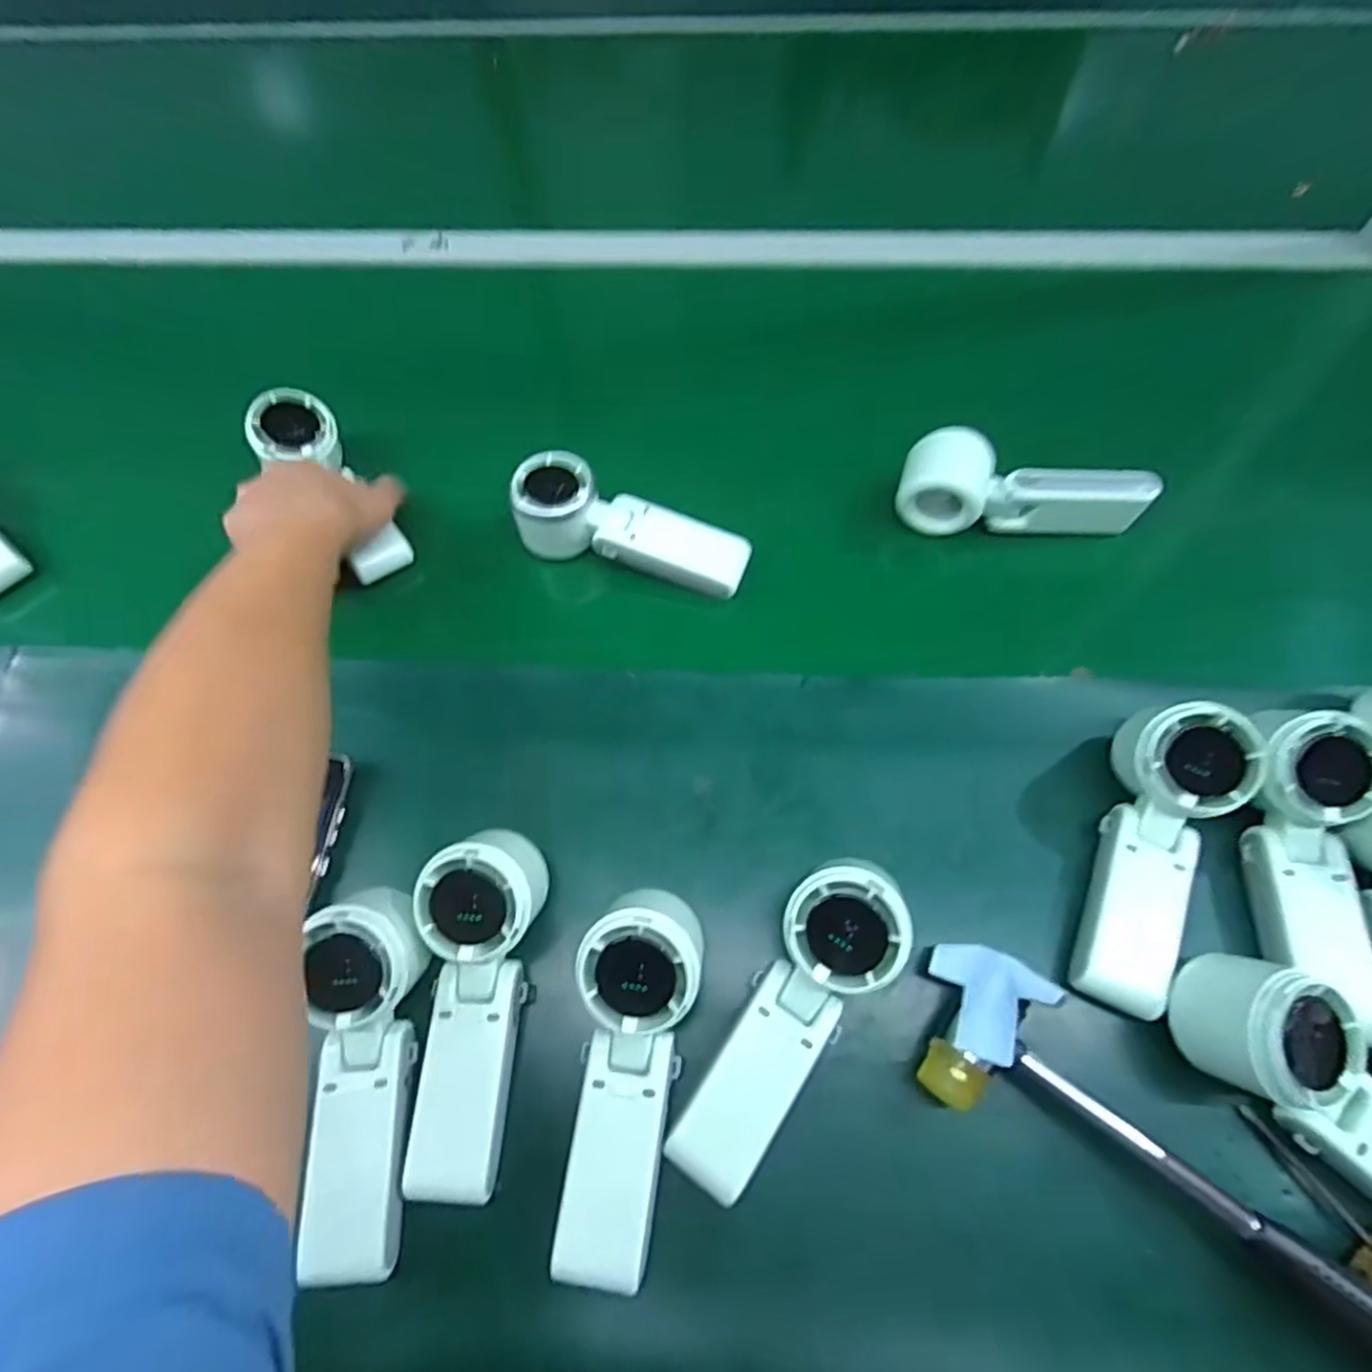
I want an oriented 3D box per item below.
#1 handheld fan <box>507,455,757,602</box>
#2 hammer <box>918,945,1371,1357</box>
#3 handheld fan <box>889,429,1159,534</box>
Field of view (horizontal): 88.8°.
[{"bbox_3d":[-0.038,-0.110,0.487,0.163,0.045,0.052,17,64,10],"label":"handheld fan"},{"bbox_3d":[0.238,0.223,0.313,0.284,0.039,0.070,31,67,16],"label":"hammer"},{"bbox_3d":[0.237,-0.139,0.495,0.166,0.047,0.051,6,63,5],"label":"handheld fan"}]

